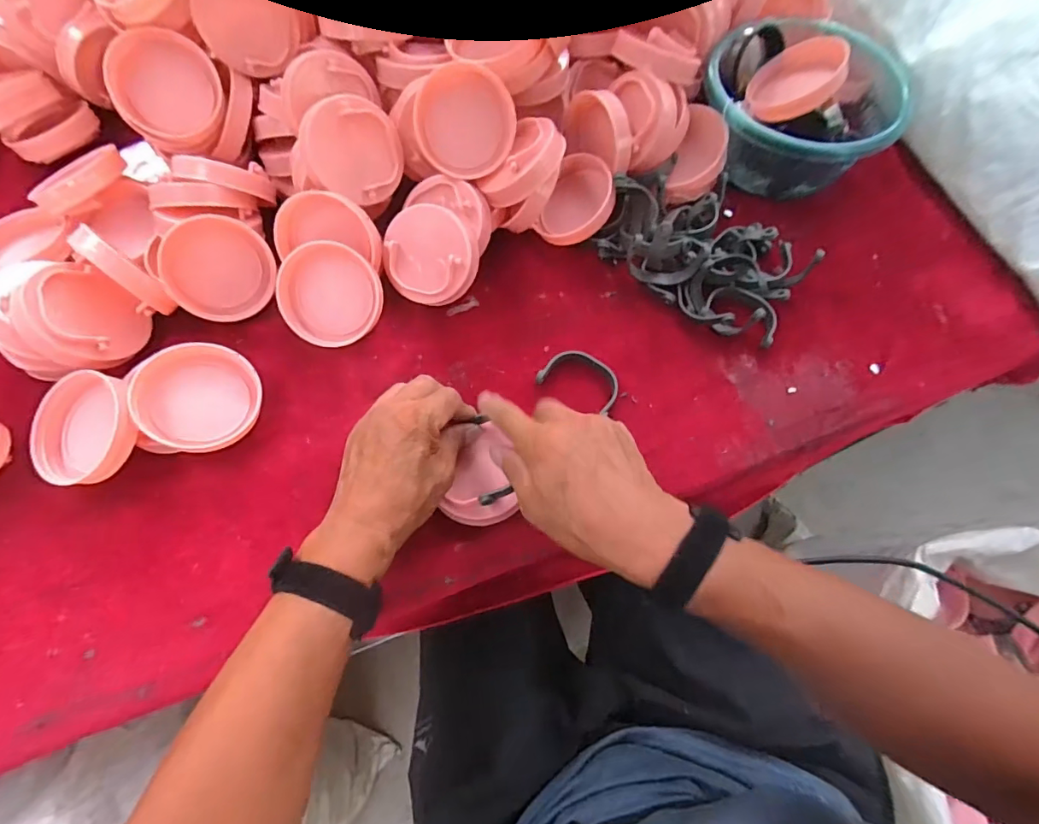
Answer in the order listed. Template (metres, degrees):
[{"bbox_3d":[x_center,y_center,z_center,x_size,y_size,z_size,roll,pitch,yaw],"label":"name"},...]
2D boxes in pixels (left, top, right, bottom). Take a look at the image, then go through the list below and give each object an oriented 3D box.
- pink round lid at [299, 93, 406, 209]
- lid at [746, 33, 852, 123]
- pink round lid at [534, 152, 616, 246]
[{"bbox_3d":[-0.155,-0.248,0.454,0.090,0.014,0.086,-12,114,-27],"label":"pink round lid"},{"bbox_3d":[0.299,-0.359,0.520,0.013,0.098,0.093,18,79,-38],"label":"lid"},{"bbox_3d":[0.059,-0.222,0.506,0.080,0.022,0.092,35,103,33],"label":"pink round lid"}]

